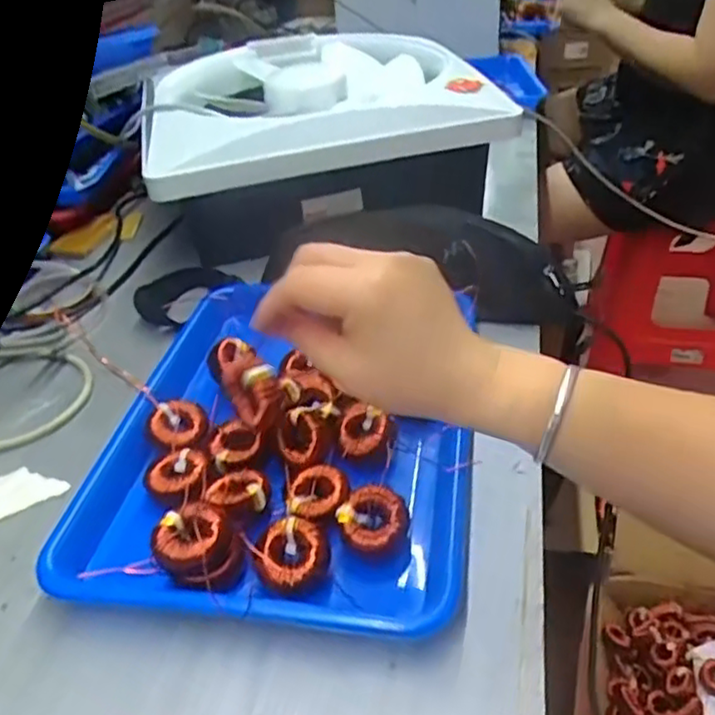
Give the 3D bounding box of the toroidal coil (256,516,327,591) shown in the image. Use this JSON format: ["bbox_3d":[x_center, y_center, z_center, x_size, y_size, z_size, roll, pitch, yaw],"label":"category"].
[{"bbox_3d":[-0.038,0.112,0.382,0.040,0.013,0.041,-3,38,2],"label":"toroidal coil"}]

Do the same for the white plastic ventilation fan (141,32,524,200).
[{"bbox_3d":[-0.040,-0.306,0.793,0.381,0.074,0.315,-7,38,-3],"label":"white plastic ventilation fan"}]

